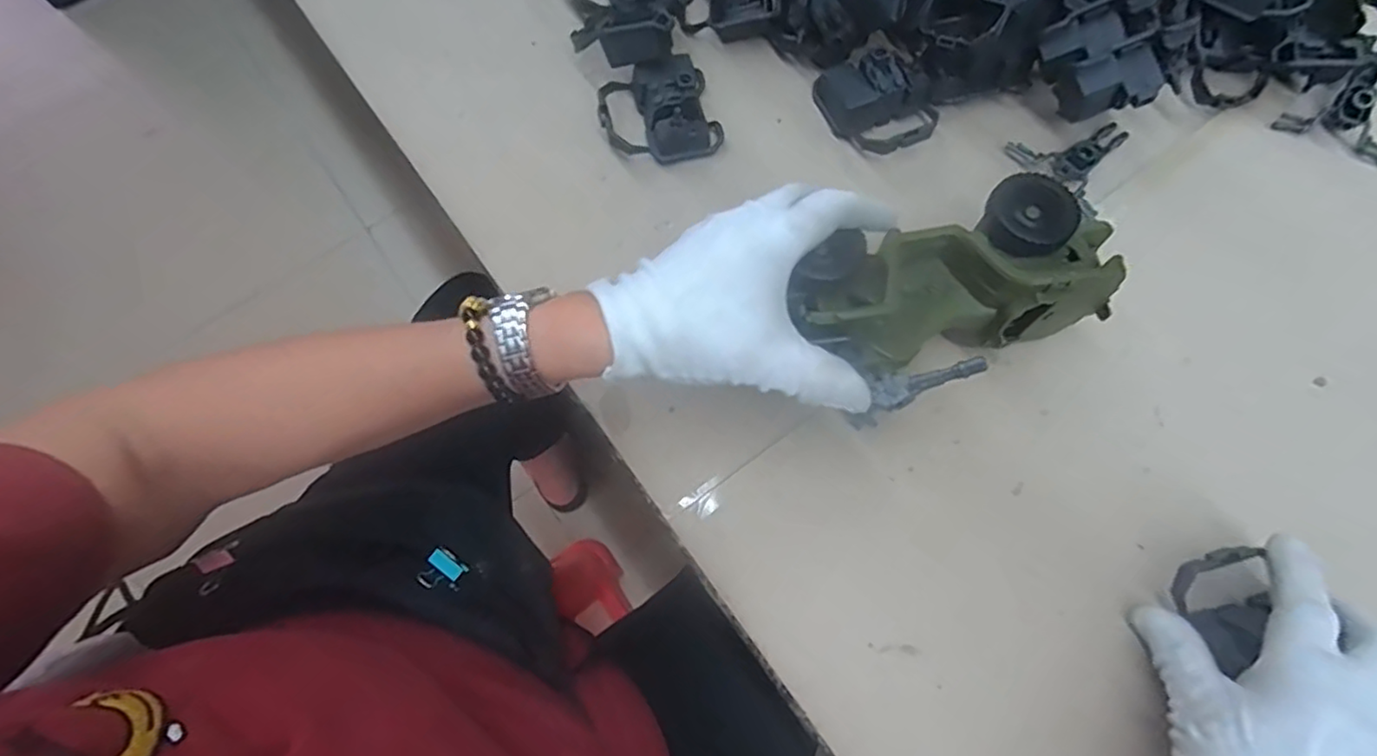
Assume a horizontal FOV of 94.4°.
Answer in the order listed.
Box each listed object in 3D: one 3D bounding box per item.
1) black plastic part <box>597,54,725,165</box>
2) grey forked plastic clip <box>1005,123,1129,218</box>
[{"bbox_3d":[-0.019,-0.179,0.420,0.077,0.034,0.064,-7,74,-2],"label":"black plastic part"},{"bbox_3d":[0.260,-0.150,0.419,0.073,0.013,0.068,-39,77,-10],"label":"grey forked plastic clip"}]

